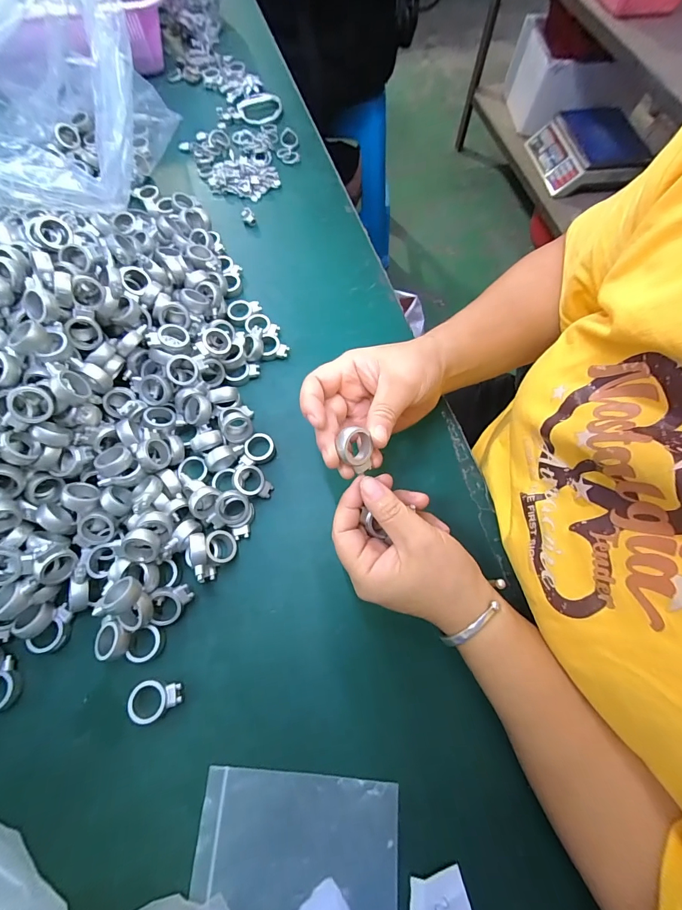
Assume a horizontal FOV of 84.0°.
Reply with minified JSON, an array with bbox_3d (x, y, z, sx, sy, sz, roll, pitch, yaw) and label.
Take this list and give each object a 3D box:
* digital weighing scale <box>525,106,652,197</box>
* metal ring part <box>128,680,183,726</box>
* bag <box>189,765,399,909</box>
[{"bbox_3d":[0.761,-0.941,1.171,0.255,0.120,0.261,-10,69,-4],"label":"digital weighing scale"},{"bbox_3d":[-0.129,0.170,0.264,0.034,0.013,0.024,-11,69,-4],"label":"metal ring part"},{"bbox_3d":[-0.028,0.249,0.239,0.124,0.008,0.077,3,69,1],"label":"bag"}]

